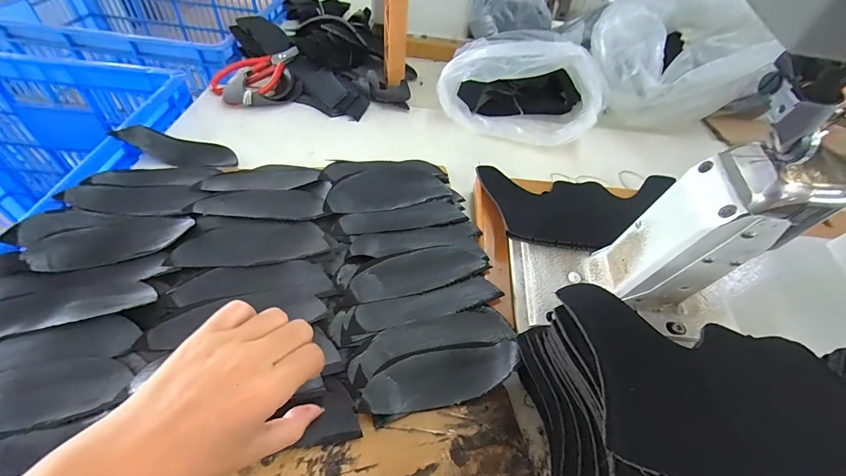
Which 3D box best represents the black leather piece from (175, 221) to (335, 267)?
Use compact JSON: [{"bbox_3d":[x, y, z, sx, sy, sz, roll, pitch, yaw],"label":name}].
[{"bbox_3d":[-0.164,0.004,0.356,0.133,0.004,0.052,-9,50,-14],"label":"black leather piece"}]

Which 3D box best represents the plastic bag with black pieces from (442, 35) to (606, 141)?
[{"bbox_3d":[0.143,-0.234,0.543,0.223,0.106,0.165,11,48,3],"label":"plastic bag with black pieces"}]

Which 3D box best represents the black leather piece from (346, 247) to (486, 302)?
[{"bbox_3d":[-0.003,0.031,0.355,0.128,0.004,0.044,-13,51,-17],"label":"black leather piece"}]

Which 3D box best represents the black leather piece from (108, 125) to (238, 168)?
[{"bbox_3d":[-0.297,-0.111,0.455,0.129,0.021,0.050,13,47,-12],"label":"black leather piece"}]

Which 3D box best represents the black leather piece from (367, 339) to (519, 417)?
[{"bbox_3d":[0.016,0.106,0.289,0.119,0.017,0.043,-4,49,-11],"label":"black leather piece"}]

